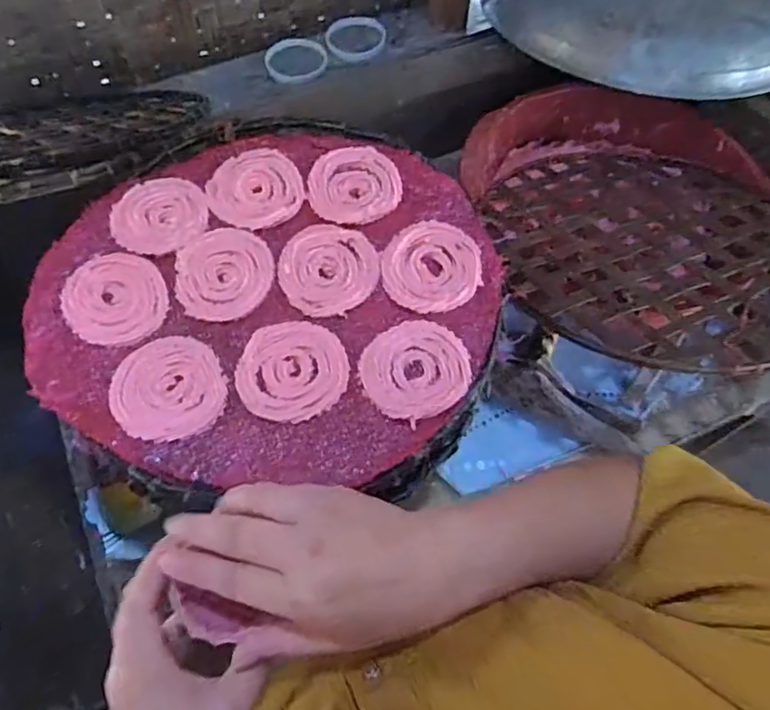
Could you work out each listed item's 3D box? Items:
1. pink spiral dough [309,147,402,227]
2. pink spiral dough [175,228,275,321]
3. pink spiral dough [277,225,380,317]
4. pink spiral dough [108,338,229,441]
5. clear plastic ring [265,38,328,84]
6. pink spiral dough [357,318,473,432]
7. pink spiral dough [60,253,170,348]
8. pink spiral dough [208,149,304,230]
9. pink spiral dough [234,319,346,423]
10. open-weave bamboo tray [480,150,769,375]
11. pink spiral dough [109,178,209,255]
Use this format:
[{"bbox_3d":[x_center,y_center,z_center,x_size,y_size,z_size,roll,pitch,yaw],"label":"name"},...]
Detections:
[{"bbox_3d":[-0.027,-0.152,0.518,0.080,0.007,0.078,1,64,-1],"label":"pink spiral dough"},{"bbox_3d":[-0.132,-0.068,0.483,0.076,0.005,0.082,-6,64,-5],"label":"pink spiral dough"},{"bbox_3d":[-0.047,-0.073,0.485,0.079,0.005,0.084,1,64,-1],"label":"pink spiral dough"},{"bbox_3d":[-0.162,0.023,0.437,0.078,0.008,0.082,1,64,-1],"label":"pink spiral dough"},{"bbox_3d":[-0.129,-0.428,0.852,0.086,0.011,0.086,1,64,-1],"label":"clear plastic ring"},{"bbox_3d":[0.023,0.011,0.446,0.080,0.005,0.078,1,64,-1],"label":"pink spiral dough"},{"bbox_3d":[-0.215,-0.045,0.467,0.074,0.013,0.082,-31,69,-15],"label":"pink spiral dough"},{"bbox_3d":[-0.115,-0.147,0.517,0.077,0.007,0.079,-37,70,-17],"label":"pink spiral dough"},{"bbox_3d":[-0.071,0.011,0.445,0.081,0.004,0.080,1,64,-1],"label":"pink spiral dough"},{"bbox_3d":[0.290,-0.118,0.643,0.335,0.041,0.376,-6,46,1],"label":"open-weave bamboo tray"},{"bbox_3d":[-0.194,-0.120,0.504,0.077,0.006,0.077,1,64,-1],"label":"pink spiral dough"}]

